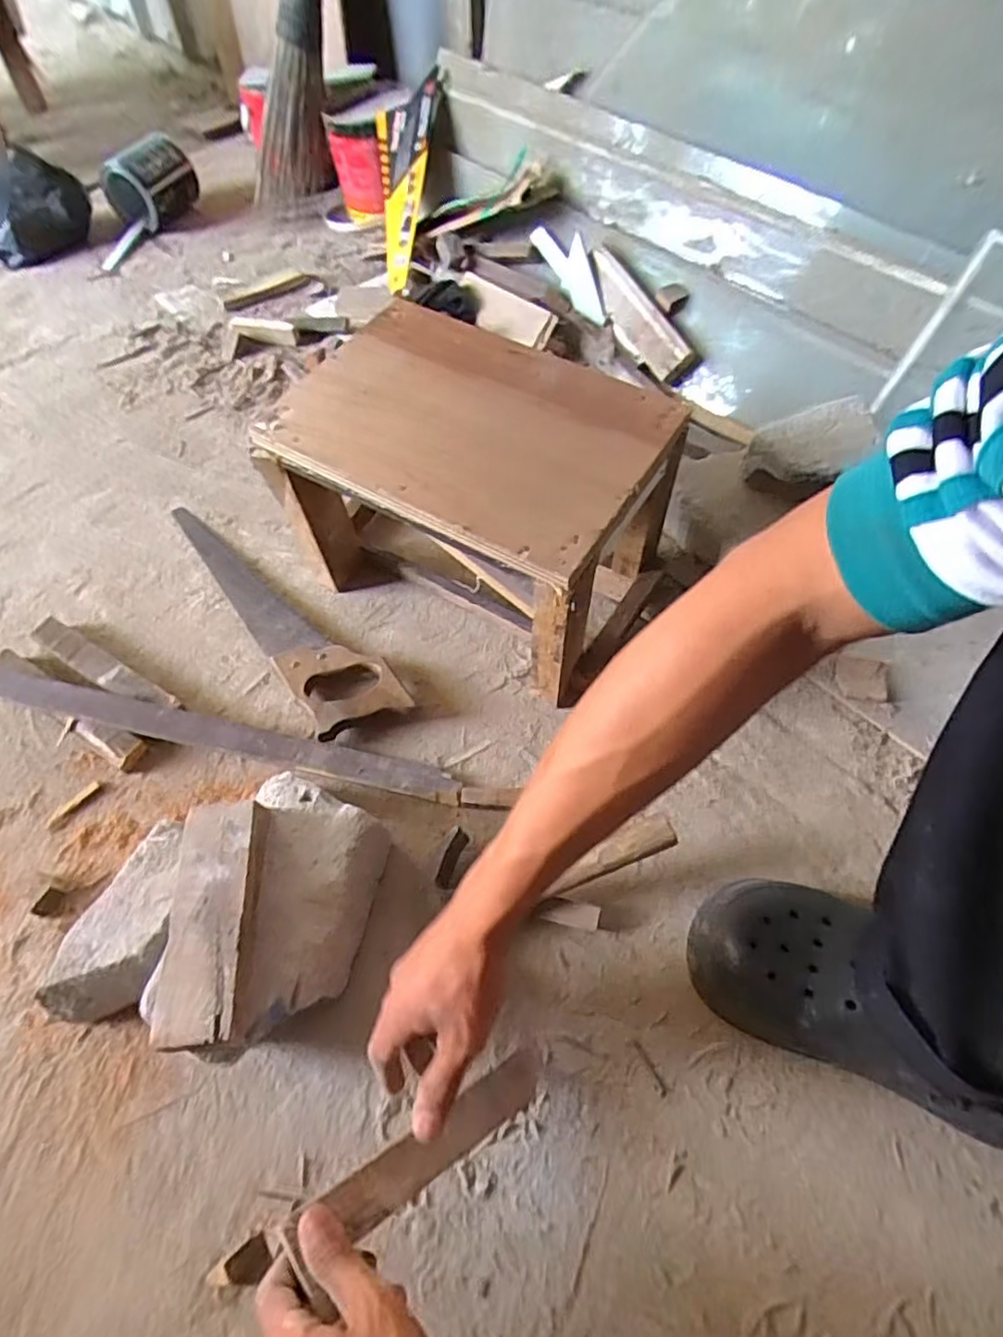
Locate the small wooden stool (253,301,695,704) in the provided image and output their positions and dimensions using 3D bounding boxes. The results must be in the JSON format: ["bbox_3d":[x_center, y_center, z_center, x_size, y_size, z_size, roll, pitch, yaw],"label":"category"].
[{"bbox_3d":[-0.018,-0.158,0.662,0.326,0.226,0.221,27,62,16],"label":"small wooden stool"}]

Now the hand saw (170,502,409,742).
[{"bbox_3d":[-0.256,-0.072,0.729,0.093,0.033,0.422,-37,65,-20],"label":"hand saw"}]

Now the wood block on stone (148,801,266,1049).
[{"bbox_3d":[-0.208,0.180,0.485,0.058,0.027,0.166,-6,58,-3],"label":"wood block on stone"}]

